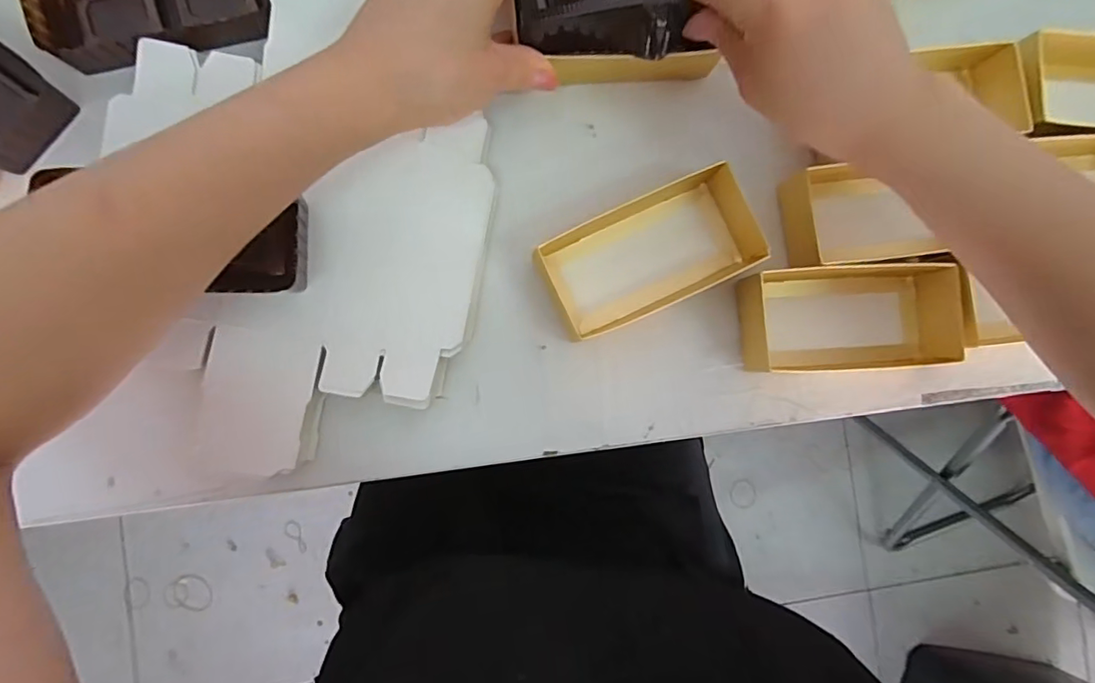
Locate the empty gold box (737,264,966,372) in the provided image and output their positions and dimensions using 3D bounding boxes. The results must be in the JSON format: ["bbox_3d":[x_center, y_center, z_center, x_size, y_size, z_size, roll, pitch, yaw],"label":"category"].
[{"bbox_3d":[0.171,-0.015,0.315,0.118,0.034,0.060,-2,88,-5],"label":"empty gold box"}]

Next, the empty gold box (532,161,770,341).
[{"bbox_3d":[0.056,-0.051,0.306,0.113,0.031,0.064,-26,90,-6],"label":"empty gold box"}]

